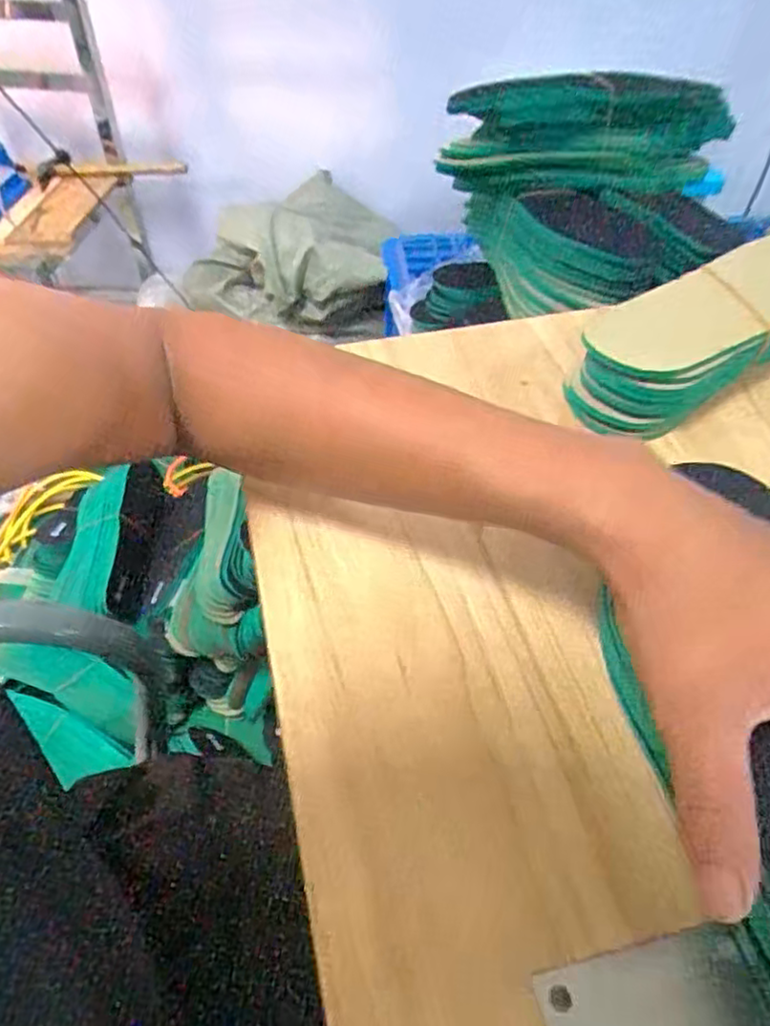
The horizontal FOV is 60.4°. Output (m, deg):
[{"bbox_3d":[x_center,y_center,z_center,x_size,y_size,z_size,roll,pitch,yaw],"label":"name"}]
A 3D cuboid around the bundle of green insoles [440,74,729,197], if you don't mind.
[{"bbox_3d":[0.232,-0.437,0.765,0.327,0.111,0.126,-14,50,-12],"label":"bundle of green insoles"}]

